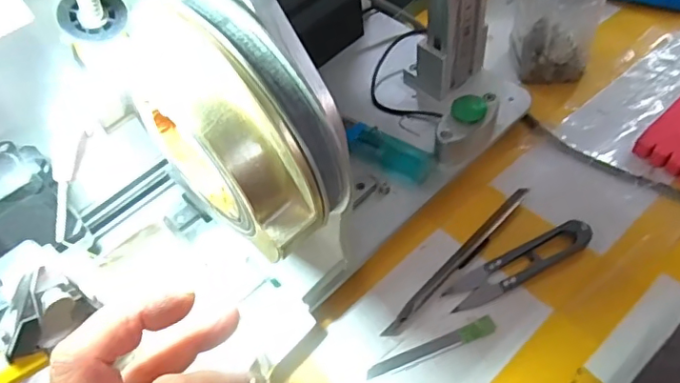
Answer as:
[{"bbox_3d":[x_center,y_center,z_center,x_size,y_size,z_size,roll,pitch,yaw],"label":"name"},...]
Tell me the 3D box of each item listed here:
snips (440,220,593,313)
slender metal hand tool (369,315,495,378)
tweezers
[{"bbox_3d":[0.112,0.045,0.340,0.100,0.009,0.022,-25,55,-11],"label":"snips"},{"bbox_3d":[0.054,0.091,0.316,0.080,0.004,0.010,-21,54,-8],"label":"slender metal hand tool"},{"bbox_3d":[0.077,0.043,0.348,0.136,0.004,0.011,-41,59,-20],"label":"tweezers"}]

